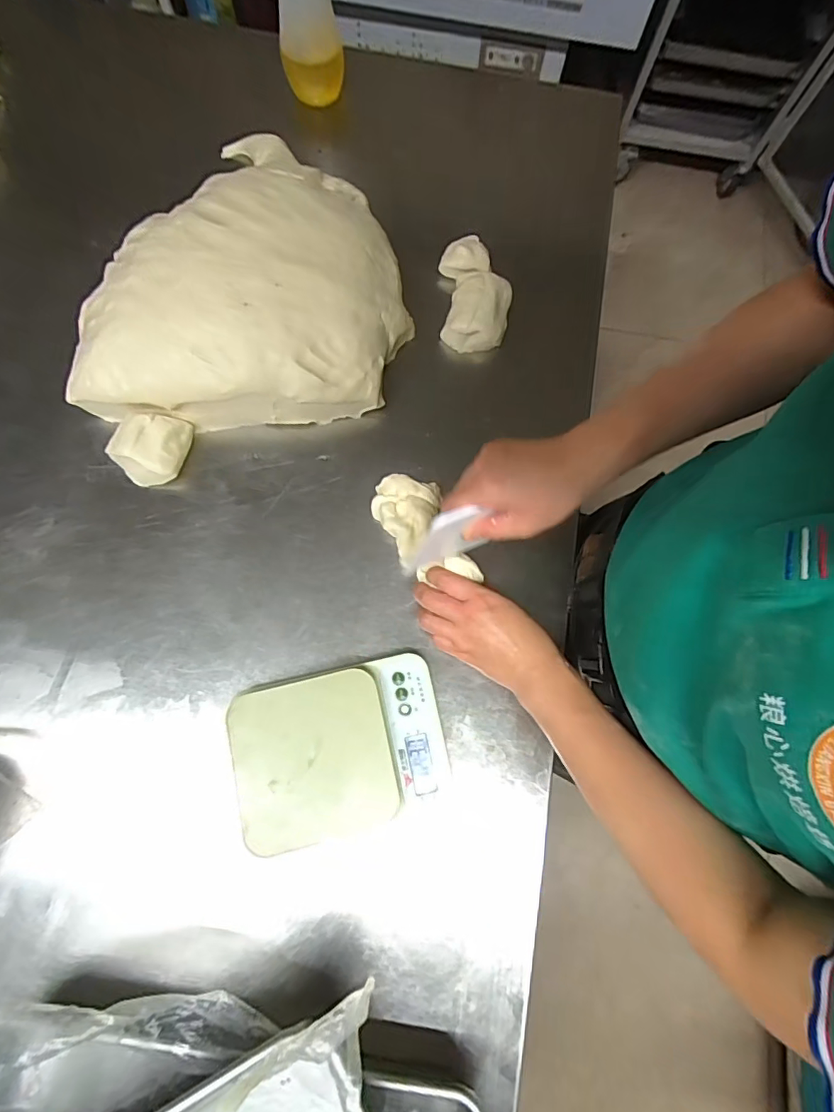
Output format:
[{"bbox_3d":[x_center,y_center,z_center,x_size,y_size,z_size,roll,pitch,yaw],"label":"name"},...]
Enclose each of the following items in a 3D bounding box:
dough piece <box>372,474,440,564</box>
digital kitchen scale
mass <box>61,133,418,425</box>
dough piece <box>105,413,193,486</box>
[{"bbox_3d":[-0.017,-0.040,0.513,0.066,0.038,0.089,16,76,2],"label":"dough piece"},{"bbox_3d":[-0.069,0.181,0.455,0.189,0.042,0.152,-12,76,-5],"label":"digital kitchen scale"},{"bbox_3d":[-0.199,-0.338,0.553,0.353,0.099,0.399,-6,76,-3],"label":"mass"},{"bbox_3d":[-0.286,-0.116,0.522,0.068,0.038,0.072,0,76,-2],"label":"dough piece"}]

